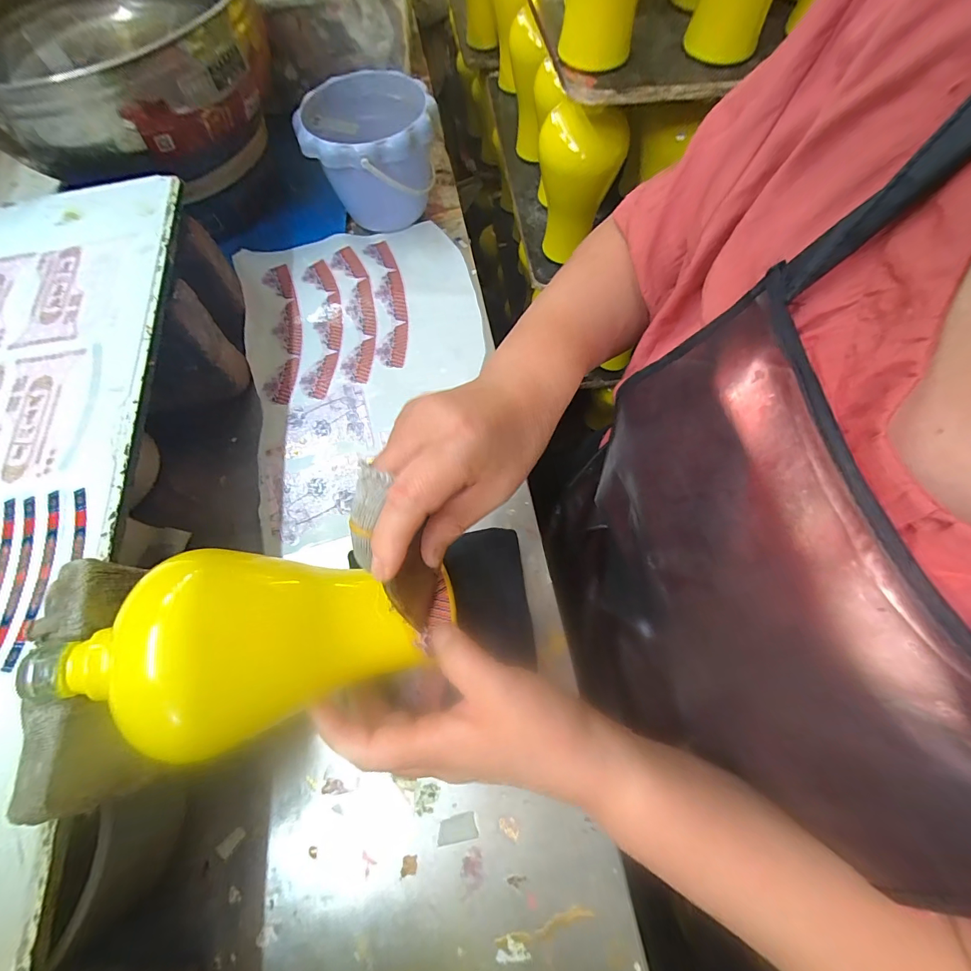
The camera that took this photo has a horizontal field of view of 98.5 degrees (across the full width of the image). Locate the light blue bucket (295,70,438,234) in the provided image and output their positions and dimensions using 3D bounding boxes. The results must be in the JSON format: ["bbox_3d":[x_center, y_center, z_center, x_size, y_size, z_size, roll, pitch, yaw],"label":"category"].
[{"bbox_3d":[-0.131,-0.389,0.511,0.142,0.116,0.148,-1,67,2],"label":"light blue bucket"}]

